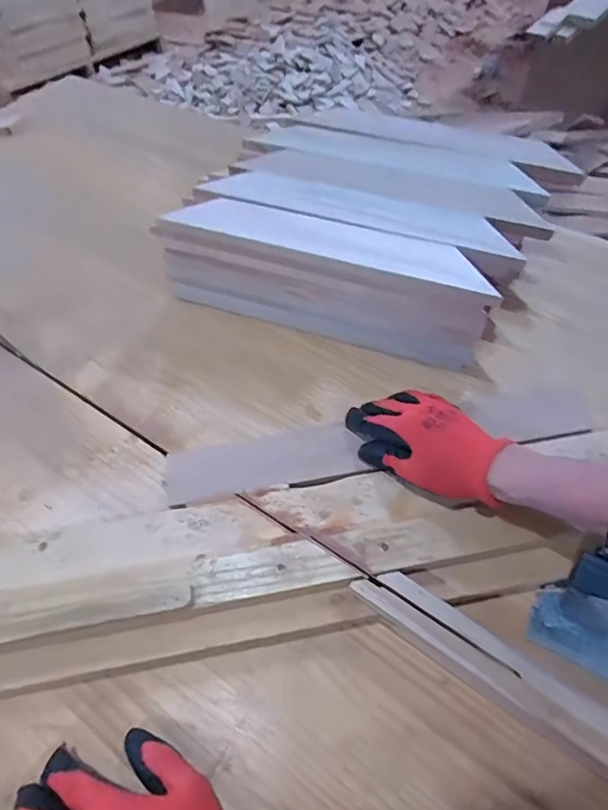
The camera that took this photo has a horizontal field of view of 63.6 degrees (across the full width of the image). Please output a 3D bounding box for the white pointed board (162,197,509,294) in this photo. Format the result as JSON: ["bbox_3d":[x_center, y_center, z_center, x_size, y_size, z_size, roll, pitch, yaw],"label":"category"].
[{"bbox_3d":[0.024,-0.182,0.534,0.353,0.014,0.064,18,60,16],"label":"white pointed board"}]

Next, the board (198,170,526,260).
[{"bbox_3d":[0.058,-0.227,0.559,0.355,0.009,0.061,19,61,16],"label":"board"}]

